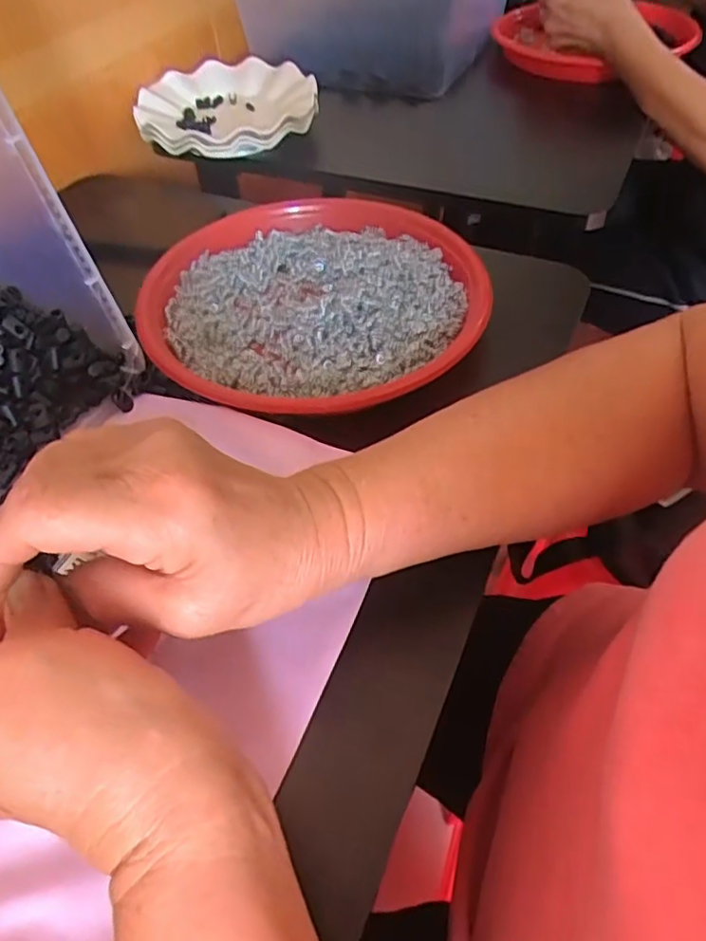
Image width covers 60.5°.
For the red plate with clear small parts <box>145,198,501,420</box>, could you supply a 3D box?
[{"bbox_3d":[-0.030,-0.121,0.424,0.223,0.026,0.228,-2,51,2],"label":"red plate with clear small parts"}]

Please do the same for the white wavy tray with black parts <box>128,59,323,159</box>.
[{"bbox_3d":[-0.126,-0.366,0.616,0.178,0.037,0.166,-9,51,-4],"label":"white wavy tray with black parts"}]

